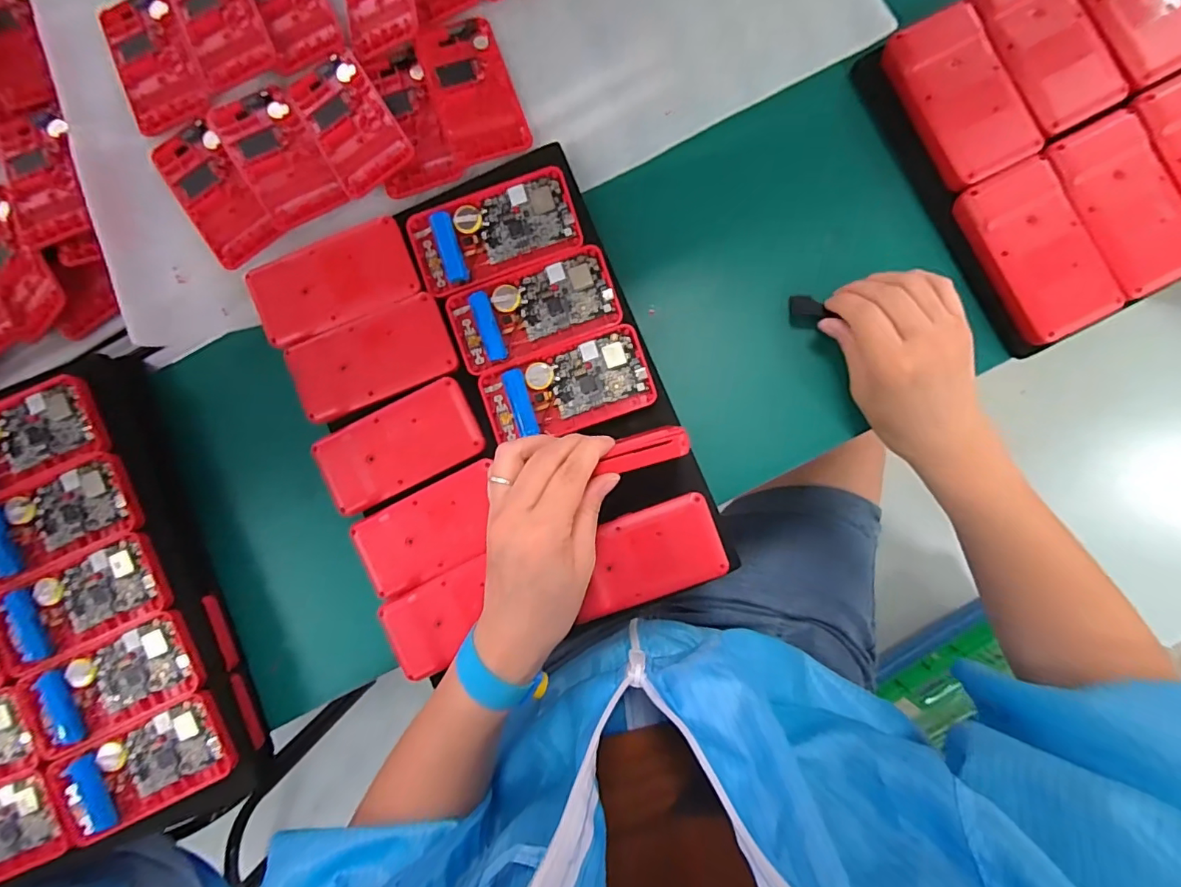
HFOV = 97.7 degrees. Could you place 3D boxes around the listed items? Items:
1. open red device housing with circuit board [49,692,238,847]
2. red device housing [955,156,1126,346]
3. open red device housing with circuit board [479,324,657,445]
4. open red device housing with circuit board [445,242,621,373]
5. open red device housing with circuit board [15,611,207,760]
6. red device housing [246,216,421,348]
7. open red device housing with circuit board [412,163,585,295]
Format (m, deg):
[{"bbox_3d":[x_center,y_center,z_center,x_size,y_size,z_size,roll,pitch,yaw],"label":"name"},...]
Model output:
[{"bbox_3d":[-0.317,0.230,0.365,0.120,0.017,0.061,-26,85,2],"label":"open red device housing with circuit board"},{"bbox_3d":[0.312,-0.134,0.361,0.062,0.013,0.119,-25,85,2],"label":"red device housing"},{"bbox_3d":[-0.016,-0.039,0.388,0.120,0.024,0.060,-19,86,3],"label":"open red device housing with circuit board"},{"bbox_3d":[-0.041,-0.099,0.388,0.121,0.019,0.062,-20,85,3],"label":"open red device housing with circuit board"},{"bbox_3d":[-0.342,0.173,0.369,0.120,0.017,0.061,-26,85,2],"label":"open red device housing with circuit board"},{"bbox_3d":[-0.193,-0.121,0.386,0.119,0.016,0.061,-23,85,3],"label":"red device housing"},{"bbox_3d":[-0.071,-0.156,0.381,0.120,0.010,0.062,-19,86,3],"label":"open red device housing with circuit board"}]

